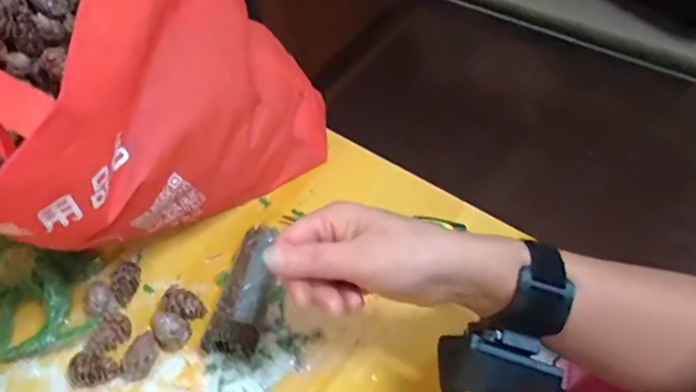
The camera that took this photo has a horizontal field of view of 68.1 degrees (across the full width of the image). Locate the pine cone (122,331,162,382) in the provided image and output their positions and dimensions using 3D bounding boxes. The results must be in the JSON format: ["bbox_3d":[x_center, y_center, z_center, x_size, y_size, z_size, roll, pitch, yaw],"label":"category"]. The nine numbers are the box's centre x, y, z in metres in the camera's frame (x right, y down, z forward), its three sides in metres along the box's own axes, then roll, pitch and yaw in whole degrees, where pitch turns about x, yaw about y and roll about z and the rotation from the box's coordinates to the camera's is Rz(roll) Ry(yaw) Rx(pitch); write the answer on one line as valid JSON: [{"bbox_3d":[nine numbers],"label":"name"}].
[{"bbox_3d":[-0.152,0.121,0.383,0.021,0.022,0.034,24,58,19],"label":"pine cone"}]

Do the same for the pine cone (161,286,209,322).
[{"bbox_3d":[-0.129,0.087,0.404,0.025,0.027,0.024,-1,53,1],"label":"pine cone"}]

